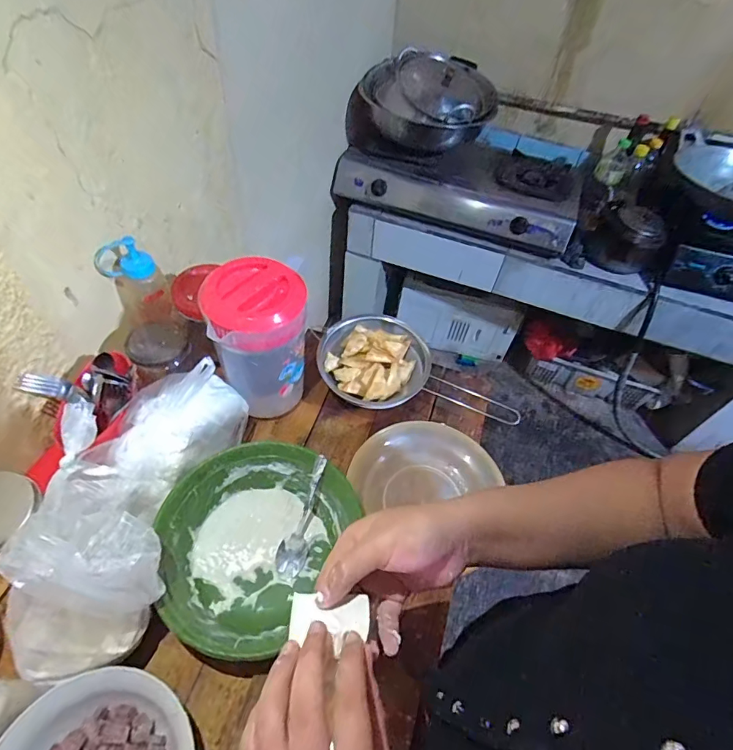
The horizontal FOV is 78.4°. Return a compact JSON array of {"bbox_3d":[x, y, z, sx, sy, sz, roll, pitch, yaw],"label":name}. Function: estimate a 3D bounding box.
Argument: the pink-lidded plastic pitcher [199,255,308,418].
[{"bbox_3d":[-0.144,-0.044,0.627,0.118,0.202,0.108,2,53,-4],"label":"pink-lidded plastic pitcher"}]

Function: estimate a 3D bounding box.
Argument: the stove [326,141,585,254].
[{"bbox_3d":[0.314,-0.648,1.440,0.748,0.146,0.442,16,53,7],"label":"stove"}]

